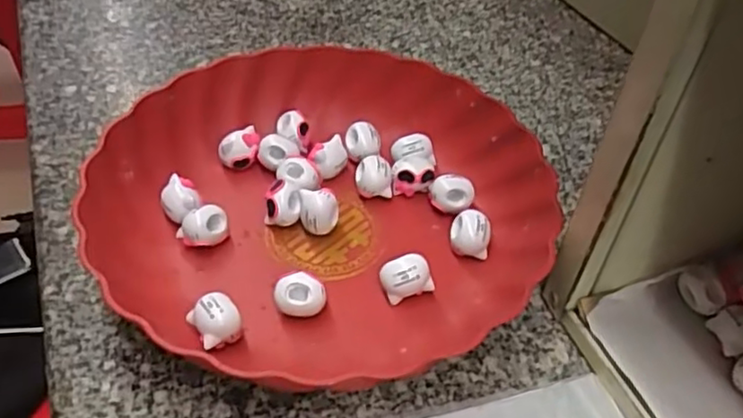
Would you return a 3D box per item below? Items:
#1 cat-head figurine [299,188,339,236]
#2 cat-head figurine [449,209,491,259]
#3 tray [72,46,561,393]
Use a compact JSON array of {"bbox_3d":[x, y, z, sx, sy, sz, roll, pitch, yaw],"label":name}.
[{"bbox_3d":[-0.029,0.003,0.374,0.021,0.029,0.016,-4,45,-5],"label":"cat-head figurine"},{"bbox_3d":[0.055,0.014,0.368,0.021,0.021,0.018,11,45,10],"label":"cat-head figurine"},{"bbox_3d":[-0.029,-0.010,0.375,0.245,0.045,0.219,-9,46,-11],"label":"tray"}]

